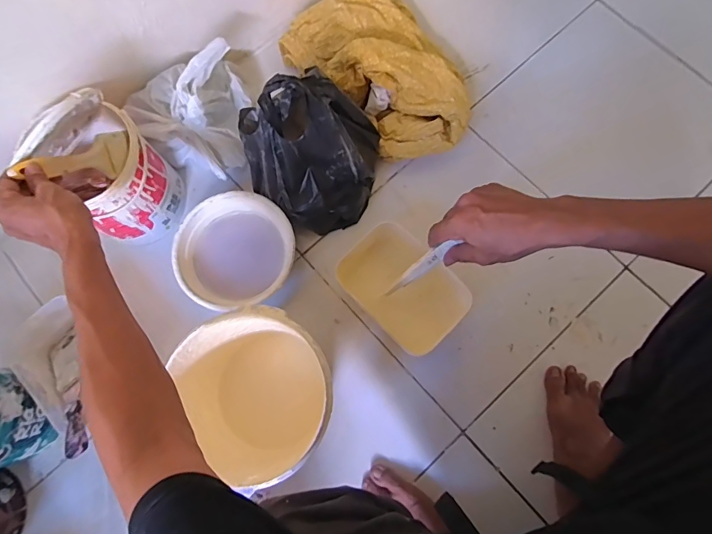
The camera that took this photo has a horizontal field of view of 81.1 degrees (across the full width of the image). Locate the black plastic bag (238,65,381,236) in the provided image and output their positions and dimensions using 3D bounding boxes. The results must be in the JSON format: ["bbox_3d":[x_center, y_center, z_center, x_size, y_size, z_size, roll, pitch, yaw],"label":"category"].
[{"bbox_3d":[-0.075,-0.184,0.655,0.199,0.252,0.173,9,76,4],"label":"black plastic bag"}]

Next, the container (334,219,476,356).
[{"bbox_3d":[0.077,0.037,0.686,0.139,0.087,0.195,-43,79,-9],"label":"container"}]

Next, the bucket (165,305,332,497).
[{"bbox_3d":[-0.139,0.181,0.604,0.212,0.189,0.203,0,76,2],"label":"bucket"}]

